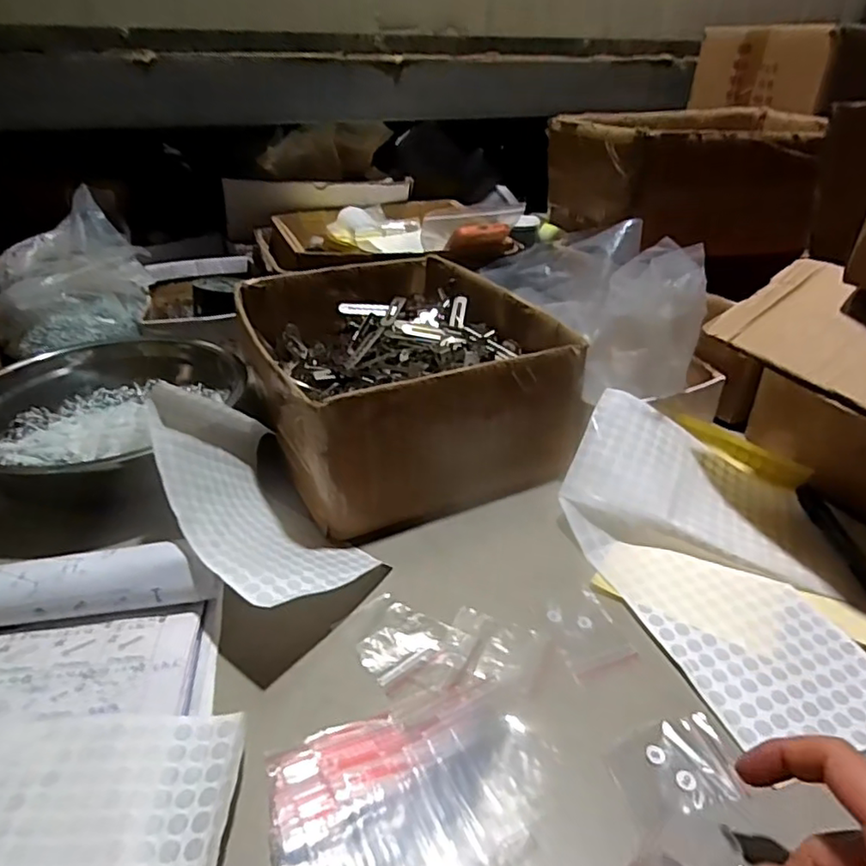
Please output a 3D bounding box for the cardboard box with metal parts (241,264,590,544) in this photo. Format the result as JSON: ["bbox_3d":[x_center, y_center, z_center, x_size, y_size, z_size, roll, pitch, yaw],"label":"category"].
[{"bbox_3d":[-0.035,-0.064,0.623,0.257,0.122,0.319,-13,34,-20],"label":"cardboard box with metal parts"}]

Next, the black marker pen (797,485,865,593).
[{"bbox_3d":[0.327,0.087,0.490,0.020,0.012,0.134,3,32,4],"label":"black marker pen"}]

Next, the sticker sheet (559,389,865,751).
[{"bbox_3d":[0.199,0.089,0.463,0.140,0.048,0.303,-11,46,-17],"label":"sticker sheet"}]

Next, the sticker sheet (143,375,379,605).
[{"bbox_3d":[-0.135,0.046,0.463,0.116,0.106,0.202,-23,38,-32],"label":"sticker sheet"}]

